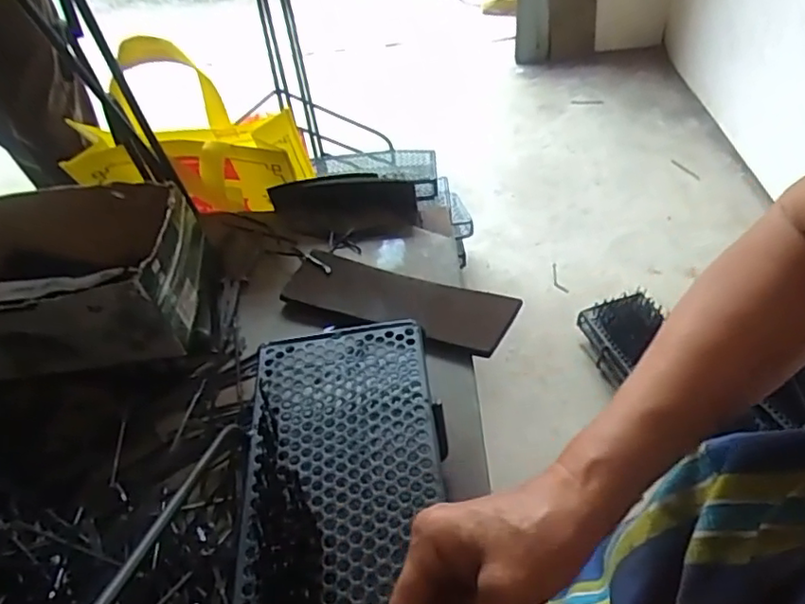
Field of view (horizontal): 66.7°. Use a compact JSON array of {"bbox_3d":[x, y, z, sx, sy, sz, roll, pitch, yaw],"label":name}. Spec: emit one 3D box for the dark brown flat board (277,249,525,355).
[{"bbox_3d":[-0.007,-0.005,0.672,0.254,0.011,0.084,14,44,21],"label":"dark brown flat board"}]

